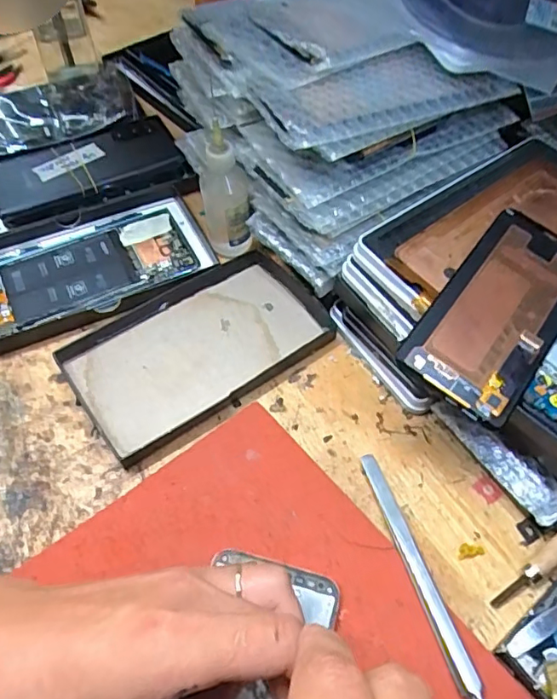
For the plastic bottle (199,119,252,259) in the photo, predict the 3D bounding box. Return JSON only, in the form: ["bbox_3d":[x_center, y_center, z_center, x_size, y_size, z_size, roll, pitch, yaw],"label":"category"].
[{"bbox_3d":[-0.040,-0.118,0.407,0.033,0.095,0.042,-10,56,-6],"label":"plastic bottle"}]

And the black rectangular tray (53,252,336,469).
[{"bbox_3d":[-0.055,-0.004,0.380,0.170,0.015,0.101,-31,61,-19],"label":"black rectangular tray"}]

